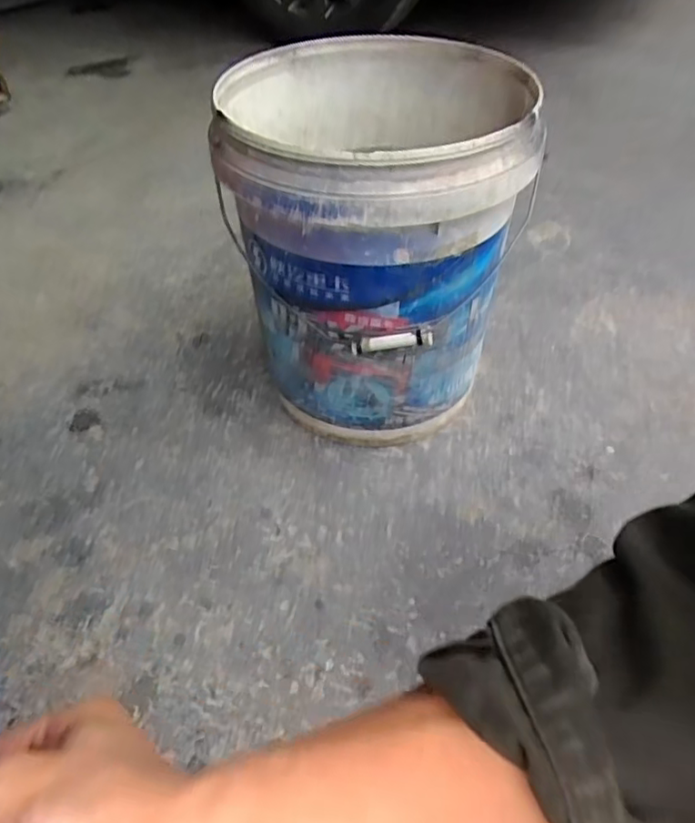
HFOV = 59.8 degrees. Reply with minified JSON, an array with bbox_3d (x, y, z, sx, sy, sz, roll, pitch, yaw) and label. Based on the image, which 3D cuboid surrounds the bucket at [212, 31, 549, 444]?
[{"bbox_3d":[0.031,-0.169,0.679,0.286,0.357,0.291,11,49,10],"label":"bucket"}]

